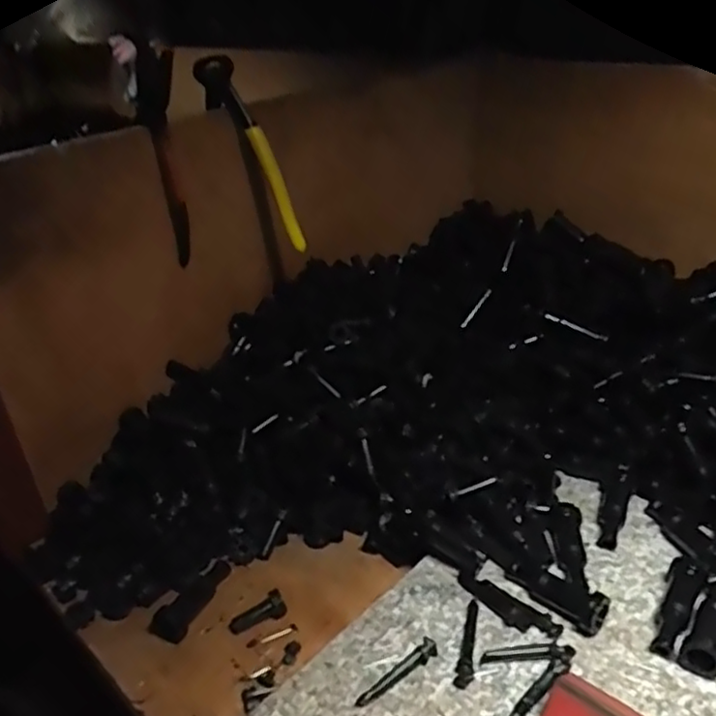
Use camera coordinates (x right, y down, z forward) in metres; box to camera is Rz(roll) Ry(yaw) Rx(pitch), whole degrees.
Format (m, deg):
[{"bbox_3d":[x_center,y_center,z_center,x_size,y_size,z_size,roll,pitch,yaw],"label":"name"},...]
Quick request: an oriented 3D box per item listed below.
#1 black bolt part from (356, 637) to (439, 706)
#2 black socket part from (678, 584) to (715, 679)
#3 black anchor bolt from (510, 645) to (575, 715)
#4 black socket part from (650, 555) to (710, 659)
[{"bbox_3d":[0.023,0.183,0.391,0.057,0.006,0.011,-24,35,-30],"label":"black bolt part"},{"bbox_3d":[0.212,0.159,0.399,0.021,0.017,0.061,18,36,34],"label":"black socket part"},{"bbox_3d":[0.102,0.187,0.379,0.065,0.011,0.011,-27,37,-34],"label":"black anchor bolt"},{"bbox_3d":[0.199,0.153,0.416,0.019,0.015,0.070,15,35,30],"label":"black socket part"}]

